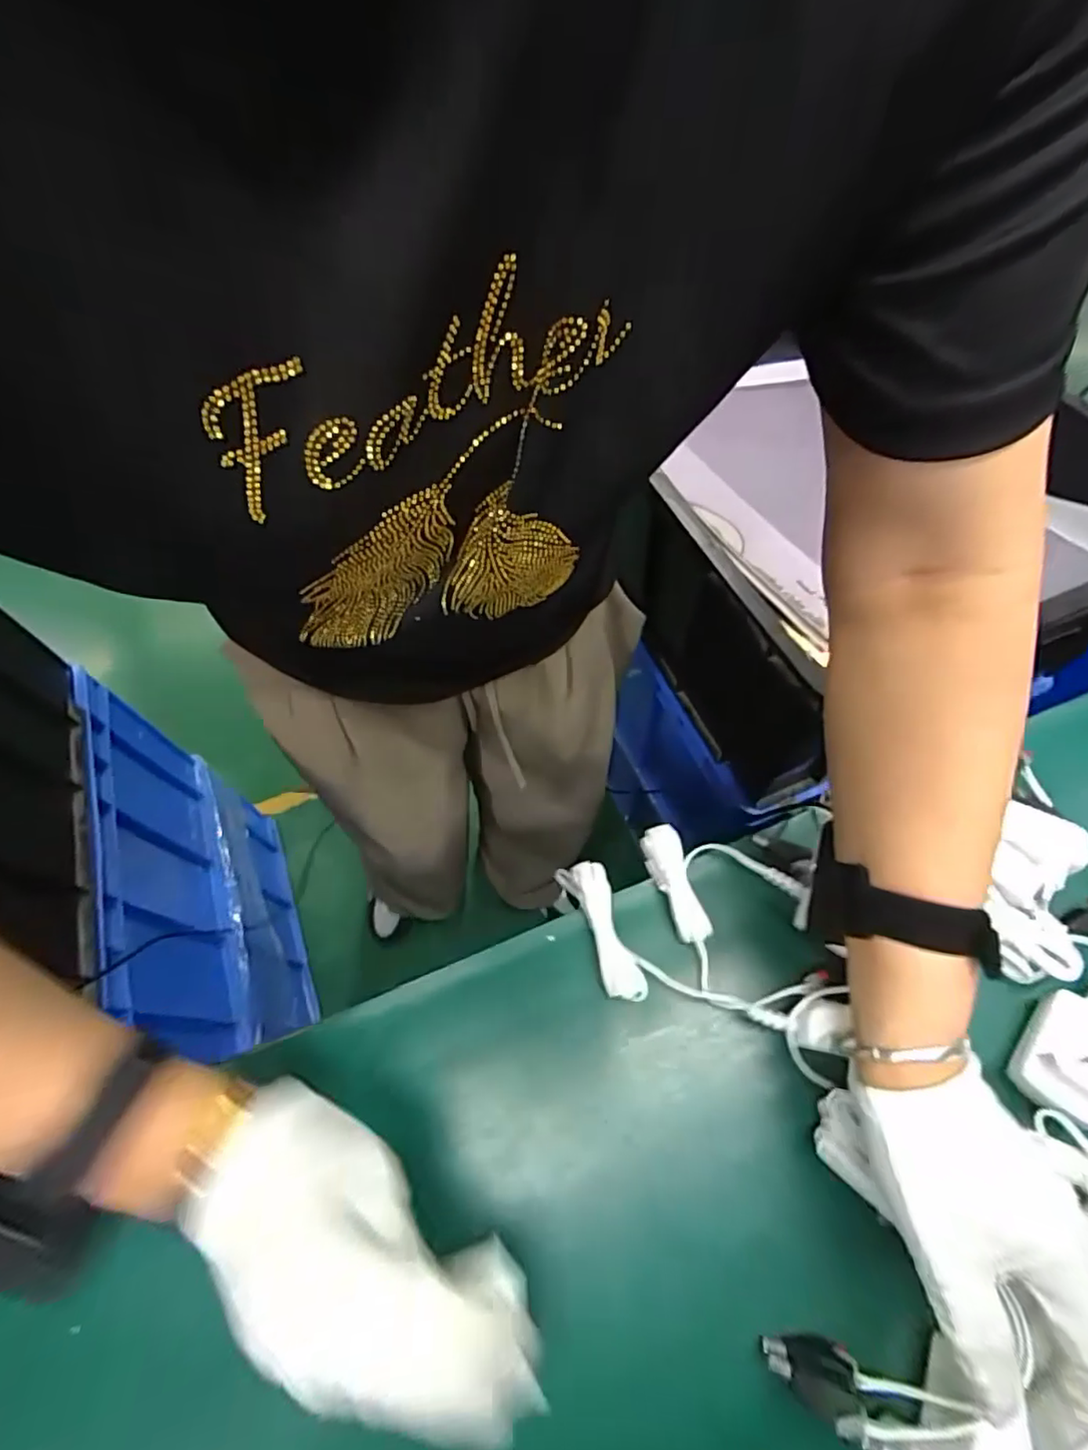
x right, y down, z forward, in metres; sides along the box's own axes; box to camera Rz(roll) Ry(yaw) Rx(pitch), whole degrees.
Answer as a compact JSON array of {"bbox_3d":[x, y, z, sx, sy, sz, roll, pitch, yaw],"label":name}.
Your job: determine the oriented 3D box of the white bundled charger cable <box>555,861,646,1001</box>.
[{"bbox_3d":[0.039,0.131,0.382,0.029,0.018,0.089,-21,63,-8],"label":"white bundled charger cable"}]

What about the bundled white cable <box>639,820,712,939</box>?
[{"bbox_3d":[0.086,0.104,0.391,0.024,0.017,0.074,-16,62,-5],"label":"bundled white cable"}]

